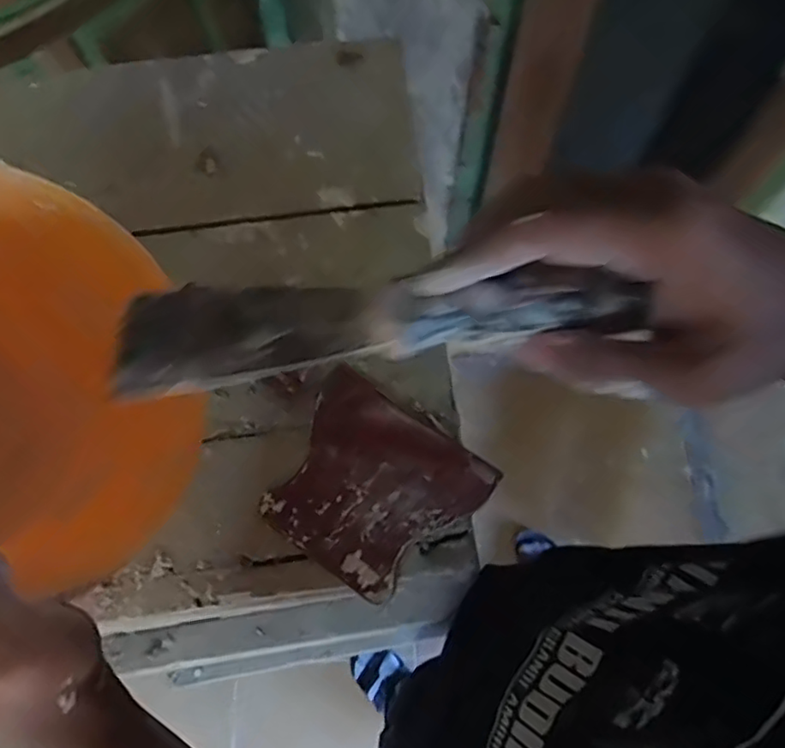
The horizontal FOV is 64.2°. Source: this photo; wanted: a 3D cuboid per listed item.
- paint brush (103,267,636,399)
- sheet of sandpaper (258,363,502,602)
[{"bbox_3d":[-0.003,-0.019,0.214,0.175,0.021,0.043,-5,71,1],"label":"paint brush"},{"bbox_3d":[-0.014,0.066,0.370,0.114,0.004,0.101,34,74,11],"label":"sheet of sandpaper"}]

